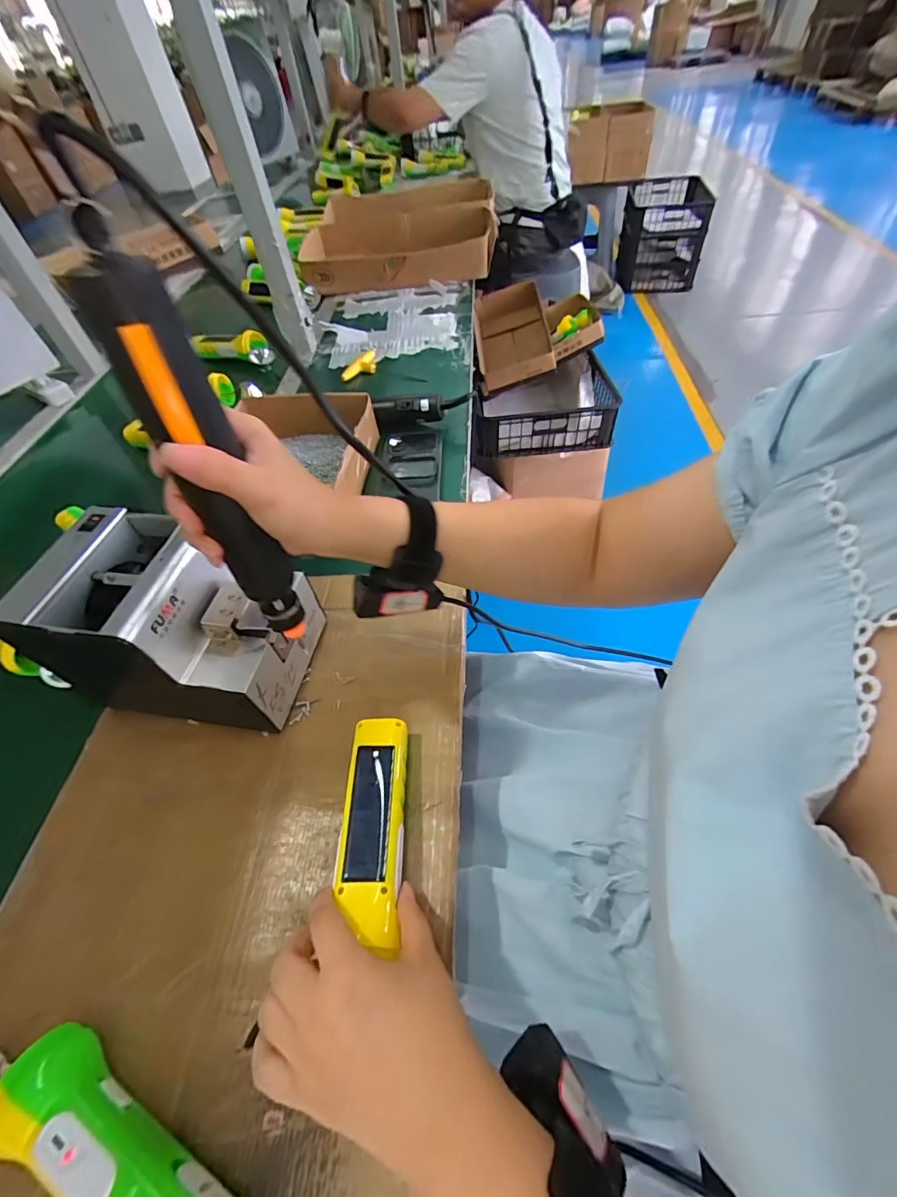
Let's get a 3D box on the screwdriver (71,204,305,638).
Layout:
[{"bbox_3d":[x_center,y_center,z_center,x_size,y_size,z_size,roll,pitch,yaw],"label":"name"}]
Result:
[{"bbox_3d":[-0.128,-0.061,0.272,0.032,0.249,0.040,8,49,13],"label":"screwdriver"}]

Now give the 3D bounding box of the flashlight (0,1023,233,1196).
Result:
[{"bbox_3d":[-0.164,0.297,0.247,0.163,0.049,0.045,17,56,19],"label":"flashlight"}]

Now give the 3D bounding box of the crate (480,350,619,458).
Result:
[{"bbox_3d":[0.284,-0.576,1.433,0.416,0.163,0.328,-6,51,1],"label":"crate"}]

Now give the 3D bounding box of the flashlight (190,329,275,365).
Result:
[{"bbox_3d":[-0.407,-0.477,0.884,0.180,0.038,0.046,10,54,14],"label":"flashlight"}]

